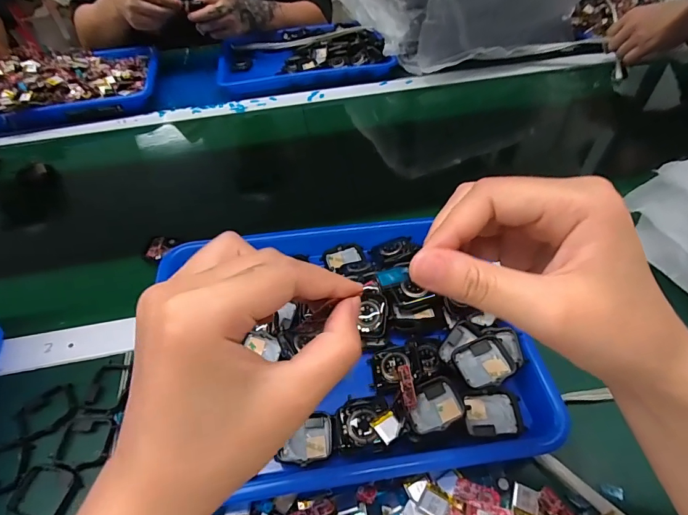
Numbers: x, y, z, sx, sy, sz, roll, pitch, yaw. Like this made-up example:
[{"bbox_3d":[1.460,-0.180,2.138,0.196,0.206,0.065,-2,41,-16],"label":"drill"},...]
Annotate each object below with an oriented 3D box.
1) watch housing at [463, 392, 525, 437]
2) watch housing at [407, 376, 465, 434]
[{"bbox_3d":[0.112,0.118,0.301,0.040,0.006,0.031,-9,47,13],"label":"watch housing"},{"bbox_3d":[0.067,0.110,0.299,0.039,0.008,0.038,-21,39,4],"label":"watch housing"}]

